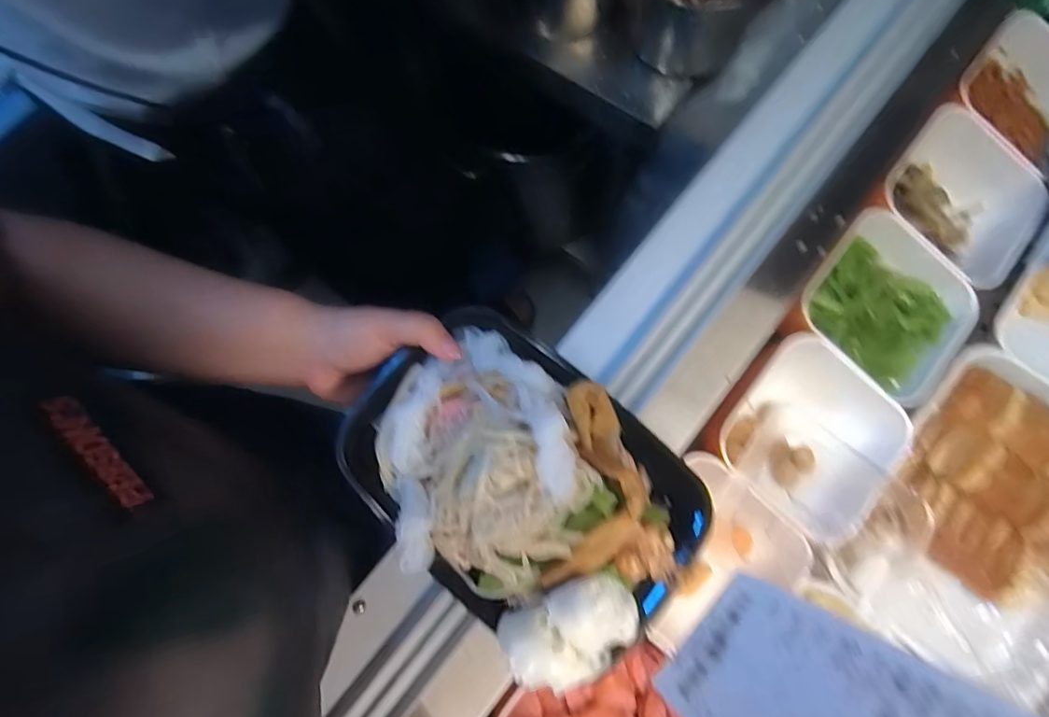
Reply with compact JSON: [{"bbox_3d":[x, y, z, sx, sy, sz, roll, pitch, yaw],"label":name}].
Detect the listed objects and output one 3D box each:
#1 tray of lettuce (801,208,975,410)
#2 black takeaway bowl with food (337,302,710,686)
[{"bbox_3d":[0.356,-0.045,0.531,0.148,0.075,0.145,39,79,11],"label":"tray of lettuce"},{"bbox_3d":[-0.004,0.067,0.306,0.200,0.057,0.141,40,79,11],"label":"black takeaway bowl with food"}]

